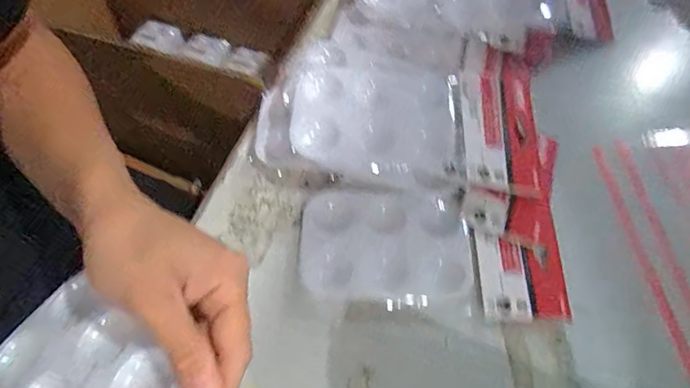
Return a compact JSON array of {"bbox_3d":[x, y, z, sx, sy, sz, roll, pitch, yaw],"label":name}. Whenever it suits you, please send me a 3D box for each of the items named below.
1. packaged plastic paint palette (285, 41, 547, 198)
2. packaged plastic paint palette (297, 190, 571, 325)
[{"bbox_3d":[0.057,-0.070,0.380,0.193,0.020,0.131,9,65,-4],"label":"packaged plastic paint palette"},{"bbox_3d":[0.062,0.042,0.342,0.188,0.015,0.087,5,60,5],"label":"packaged plastic paint palette"}]

